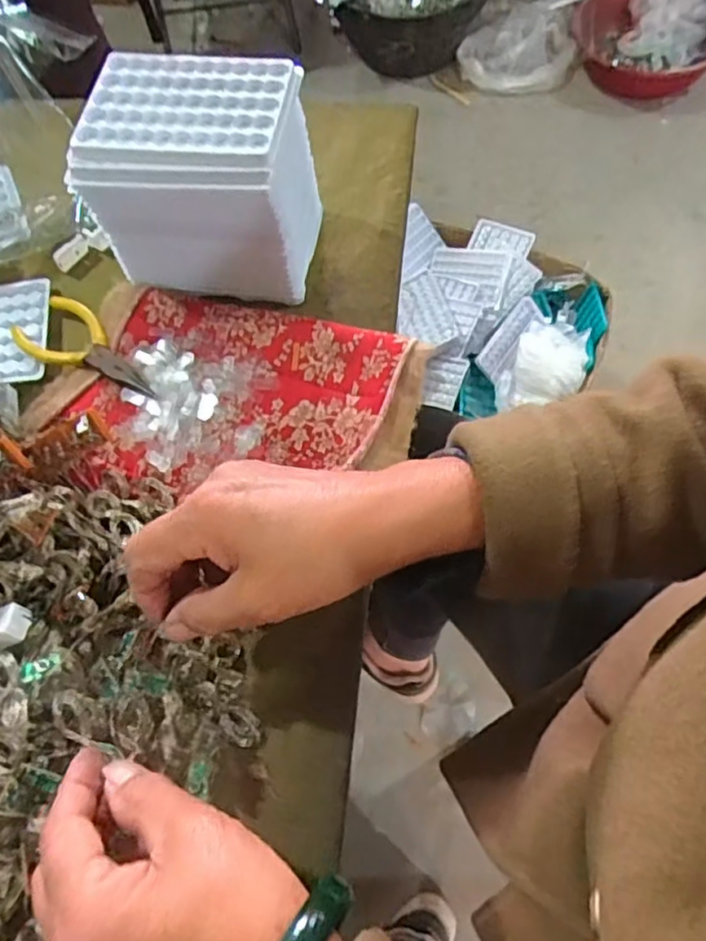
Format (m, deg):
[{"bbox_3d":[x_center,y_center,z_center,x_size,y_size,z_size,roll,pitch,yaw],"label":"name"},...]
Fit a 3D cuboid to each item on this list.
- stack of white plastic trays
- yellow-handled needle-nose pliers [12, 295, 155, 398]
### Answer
[{"bbox_3d":[-0.097,-0.193,0.434,0.133,0.108,0.092,1,65,4],"label":"stack of white plastic trays"},{"bbox_3d":[-0.180,-0.082,0.441,0.118,0.010,0.050,33,71,17],"label":"yellow-handled needle-nose pliers"}]

